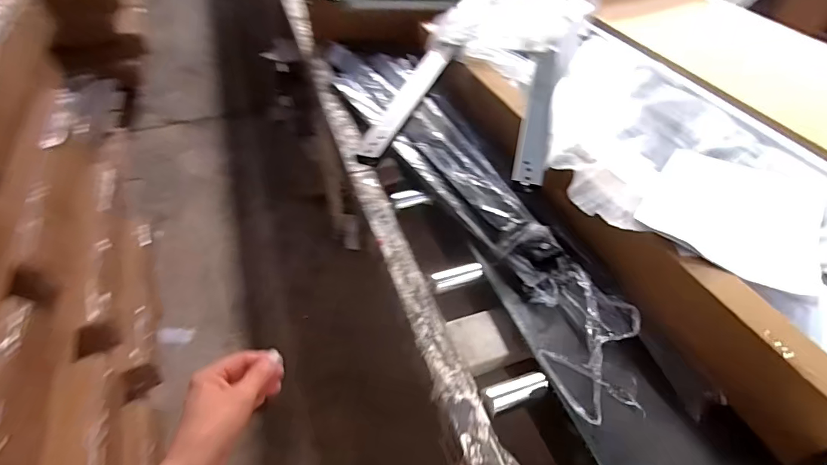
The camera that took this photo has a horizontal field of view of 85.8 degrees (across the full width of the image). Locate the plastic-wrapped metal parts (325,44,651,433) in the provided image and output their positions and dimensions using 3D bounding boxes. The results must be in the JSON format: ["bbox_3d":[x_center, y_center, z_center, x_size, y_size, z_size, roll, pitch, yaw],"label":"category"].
[{"bbox_3d":[0.058,-0.144,0.857,0.191,0.067,1.033,-20,51,-17],"label":"plastic-wrapped metal parts"}]

